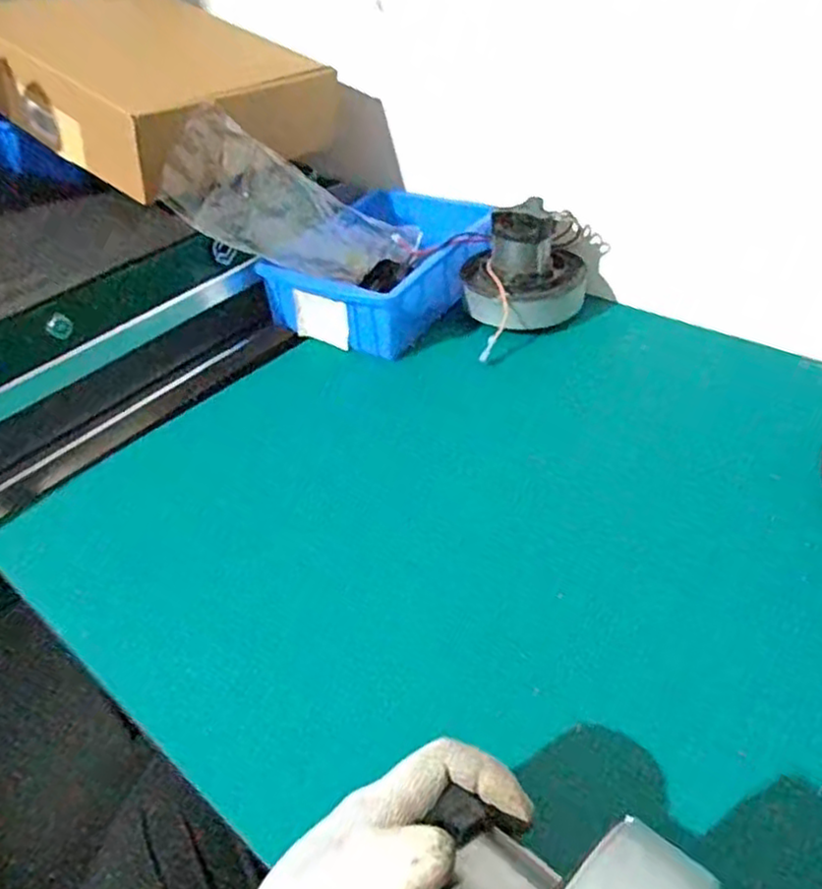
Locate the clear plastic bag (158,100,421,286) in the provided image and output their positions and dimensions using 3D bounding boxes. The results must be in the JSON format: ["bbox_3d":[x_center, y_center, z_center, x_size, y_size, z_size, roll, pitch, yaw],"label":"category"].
[{"bbox_3d":[-0.116,-0.239,0.727,0.278,0.102,0.046,13,22,-42],"label":"clear plastic bag"}]

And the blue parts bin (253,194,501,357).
[{"bbox_3d":[-0.021,-0.198,0.767,0.178,0.073,0.245,15,42,24],"label":"blue parts bin"}]

